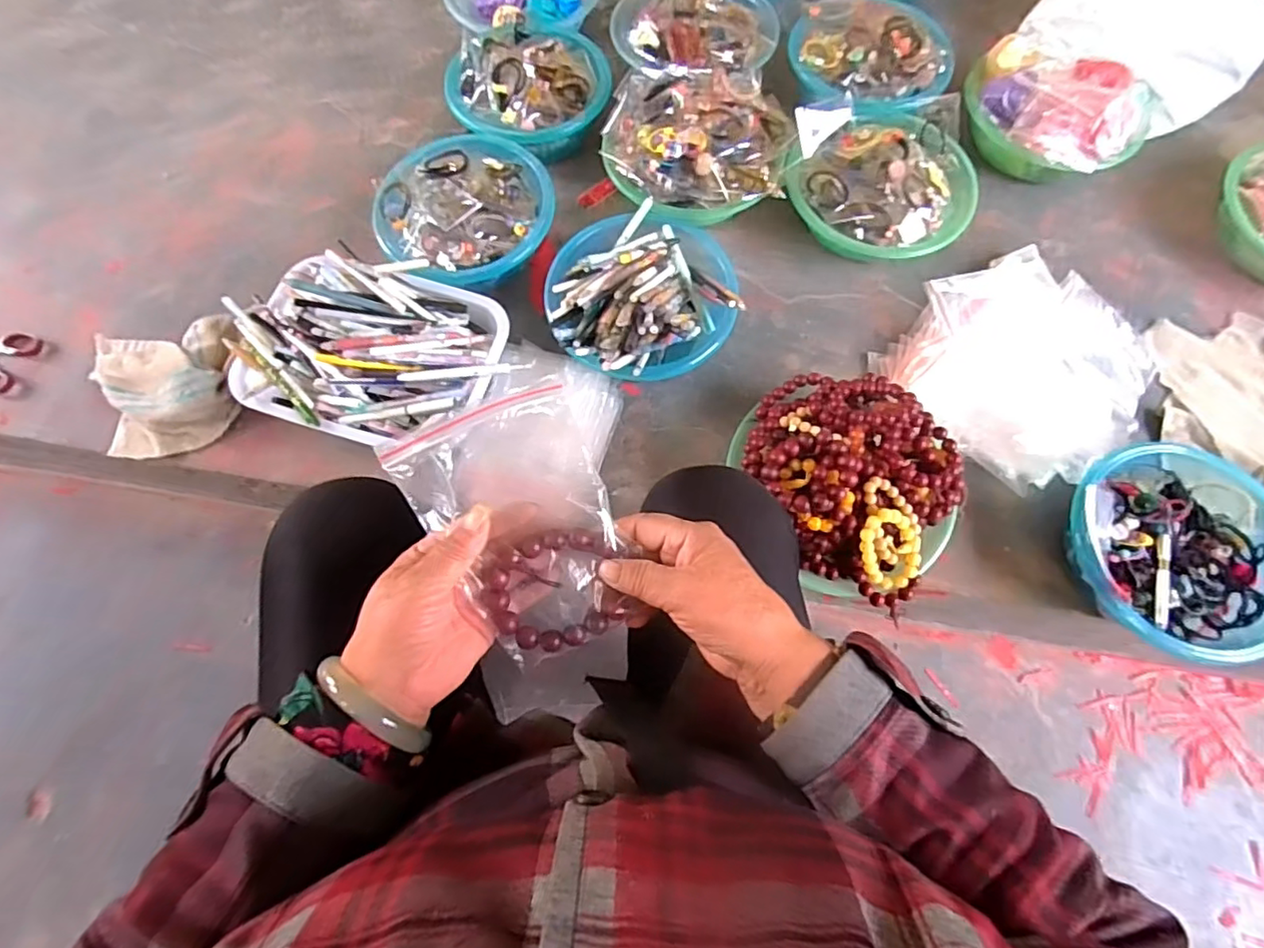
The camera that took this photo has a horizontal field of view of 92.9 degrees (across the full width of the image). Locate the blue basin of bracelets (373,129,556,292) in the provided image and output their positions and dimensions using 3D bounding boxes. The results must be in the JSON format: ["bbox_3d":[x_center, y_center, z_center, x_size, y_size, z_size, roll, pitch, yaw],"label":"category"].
[{"bbox_3d":[-0.217,-0.342,0.785,0.213,0.087,0.219,0,70,0],"label":"blue basin of bracelets"}]

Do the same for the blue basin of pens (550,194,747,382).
[{"bbox_3d":[0.010,-0.210,0.720,0.215,0.118,0.205,0,70,0],"label":"blue basin of pens"}]

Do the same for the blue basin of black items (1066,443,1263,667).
[{"bbox_3d":[0.569,0.083,0.633,0.221,0.086,0.216,0,71,-1],"label":"blue basin of black items"}]

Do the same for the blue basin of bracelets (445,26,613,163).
[{"bbox_3d":[-0.141,-0.533,0.846,0.221,0.098,0.190,-22,71,-8],"label":"blue basin of bracelets"}]

